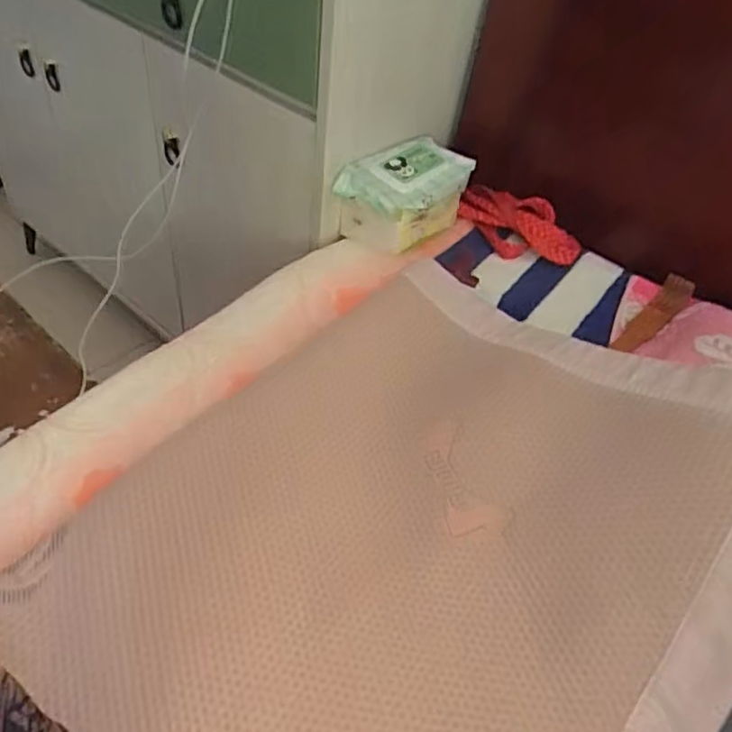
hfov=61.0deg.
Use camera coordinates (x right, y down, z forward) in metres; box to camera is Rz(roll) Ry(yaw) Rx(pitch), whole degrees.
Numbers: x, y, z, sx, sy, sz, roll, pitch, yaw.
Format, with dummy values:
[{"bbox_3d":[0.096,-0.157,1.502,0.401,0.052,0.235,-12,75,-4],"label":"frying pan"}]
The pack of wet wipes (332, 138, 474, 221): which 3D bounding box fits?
[{"bbox_3d":[0.049,-0.224,0.737,0.158,0.031,0.098,-34,62,-31],"label":"pack of wet wipes"}]

